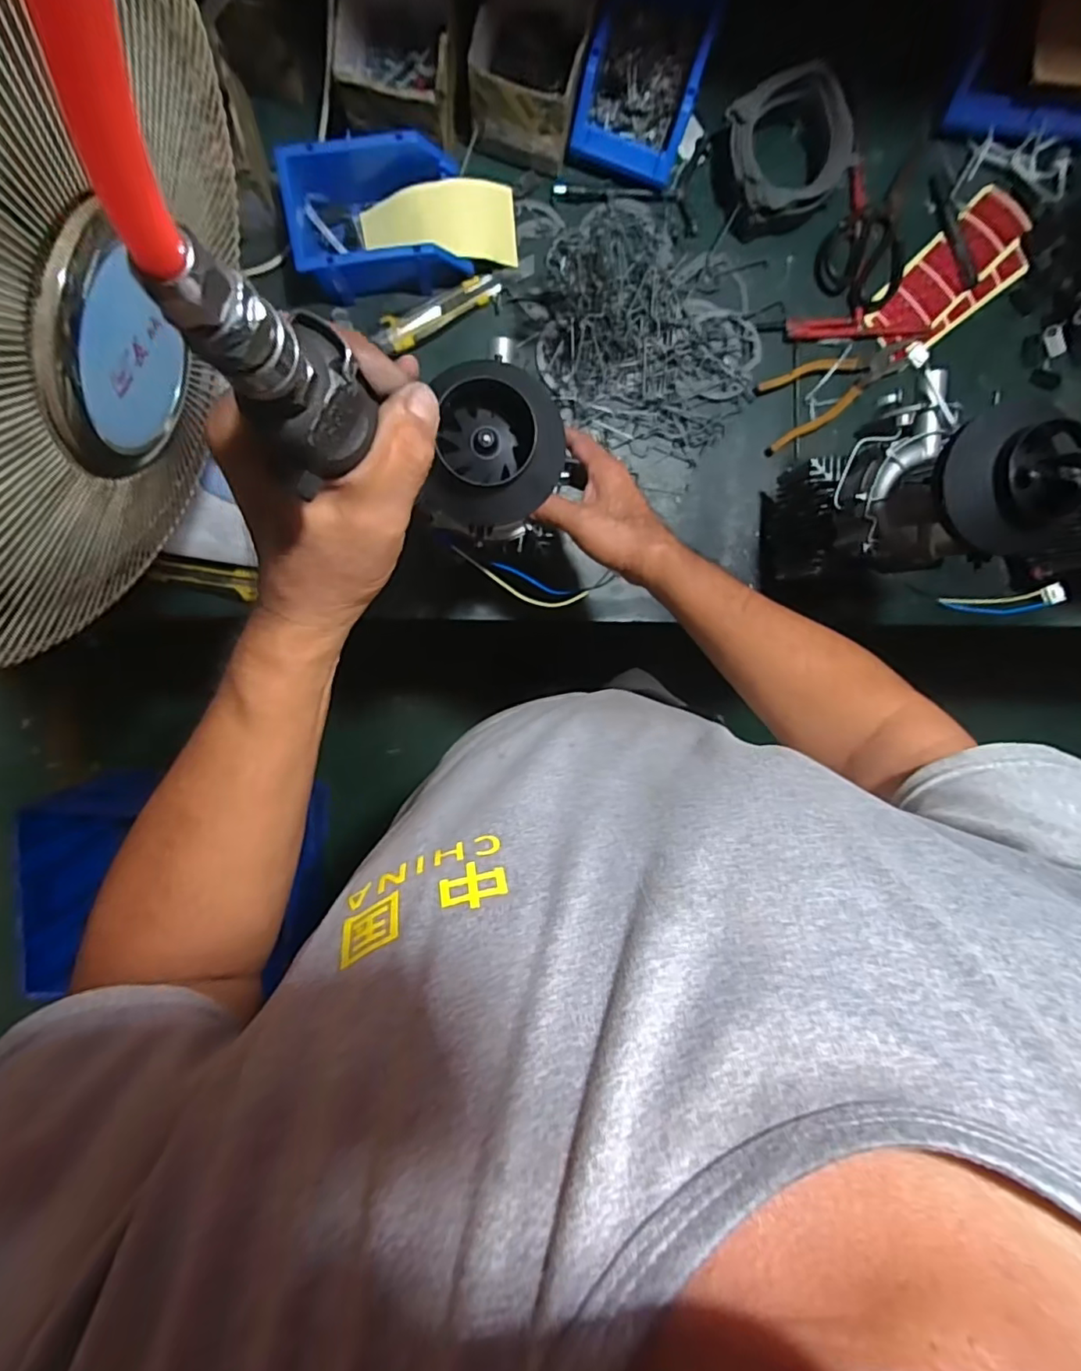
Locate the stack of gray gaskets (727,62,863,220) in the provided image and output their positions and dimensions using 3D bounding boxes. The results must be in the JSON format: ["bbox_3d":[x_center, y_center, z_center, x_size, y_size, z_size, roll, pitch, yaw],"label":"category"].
[{"bbox_3d":[0.268,-0.586,0.634,0.134,0.059,0.126,-35,98,1],"label":"stack of gray gaskets"}]

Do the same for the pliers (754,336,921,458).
[{"bbox_3d":[0.366,-0.367,0.698,0.213,0.016,0.079,-25,98,0],"label":"pliers"}]

